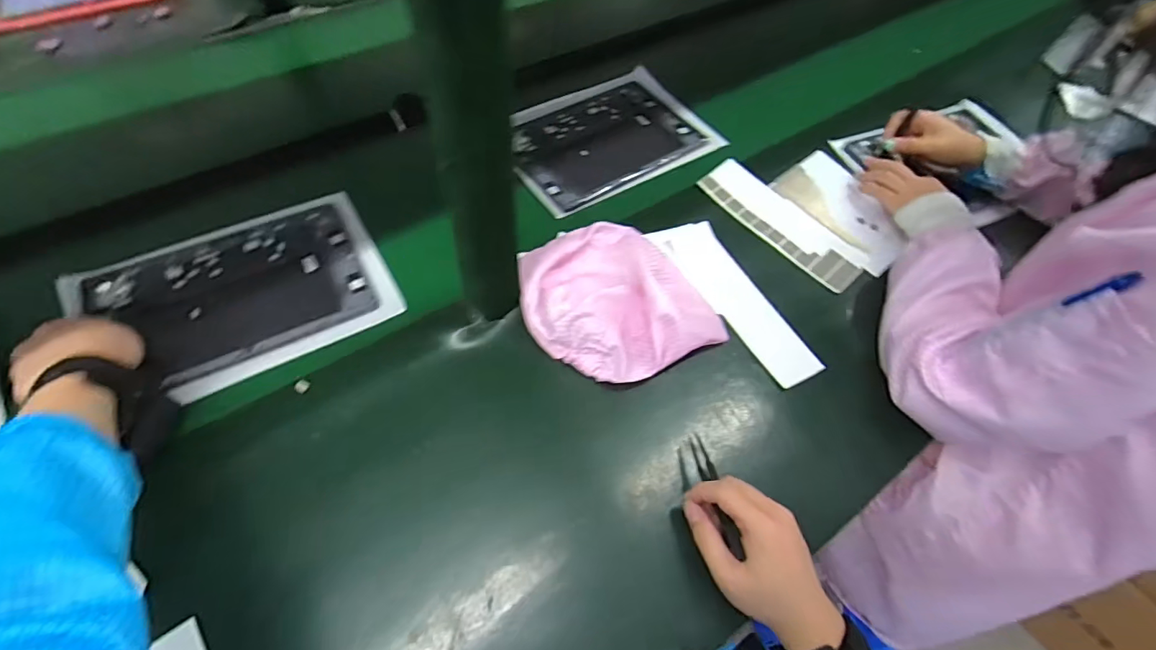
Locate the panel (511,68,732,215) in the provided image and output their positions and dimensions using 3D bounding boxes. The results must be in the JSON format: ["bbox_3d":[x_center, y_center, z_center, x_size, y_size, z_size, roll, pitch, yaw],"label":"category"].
[{"bbox_3d":[0.038,-0.263,0.705,0.288,0.015,0.203,-31,66,-22],"label":"panel"}]

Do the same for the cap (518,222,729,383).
[{"bbox_3d":[0.038,-0.028,0.527,0.179,0.052,0.179,2,56,-3],"label":"cap"}]

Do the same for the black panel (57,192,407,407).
[{"bbox_3d":[-0.350,-0.036,0.527,0.273,0.016,0.211,-29,63,-21],"label":"black panel"}]

